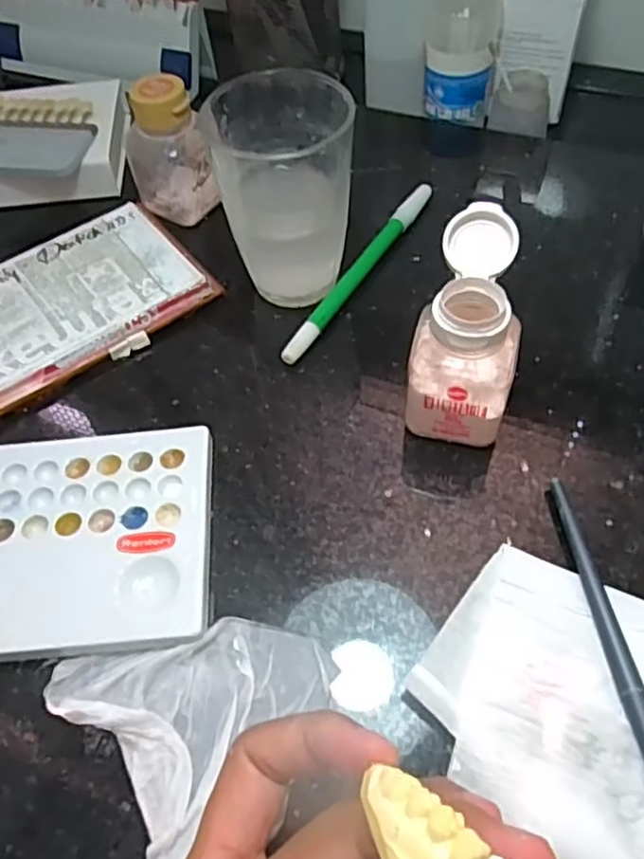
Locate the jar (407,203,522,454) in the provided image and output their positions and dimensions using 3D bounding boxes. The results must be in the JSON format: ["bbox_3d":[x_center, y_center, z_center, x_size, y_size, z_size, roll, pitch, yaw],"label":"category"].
[{"bbox_3d":[0.061,-0.039,0.281,0.041,0.075,0.066,10,58,11],"label":"jar"}]

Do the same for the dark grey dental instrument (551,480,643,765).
[{"bbox_3d":[0.106,0.091,0.227,0.008,0.007,0.163,-8,56,-1],"label":"dark grey dental instrument"}]

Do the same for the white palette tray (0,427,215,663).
[{"bbox_3d":[-0.121,0.046,0.273,0.153,0.012,0.094,-6,56,0],"label":"white palette tray"}]

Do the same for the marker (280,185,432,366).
[{"bbox_3d":[0.021,-0.085,0.353,0.010,0.011,0.142,27,62,20],"label":"marker"}]

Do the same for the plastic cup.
[{"bbox_3d":[-0.016,-0.113,0.324,0.062,0.092,0.059,-2,56,3],"label":"plastic cup"}]

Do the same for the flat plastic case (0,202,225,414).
[{"bbox_3d":[-0.140,-0.063,0.344,0.151,0.013,0.090,-34,61,-17],"label":"flat plastic case"}]

